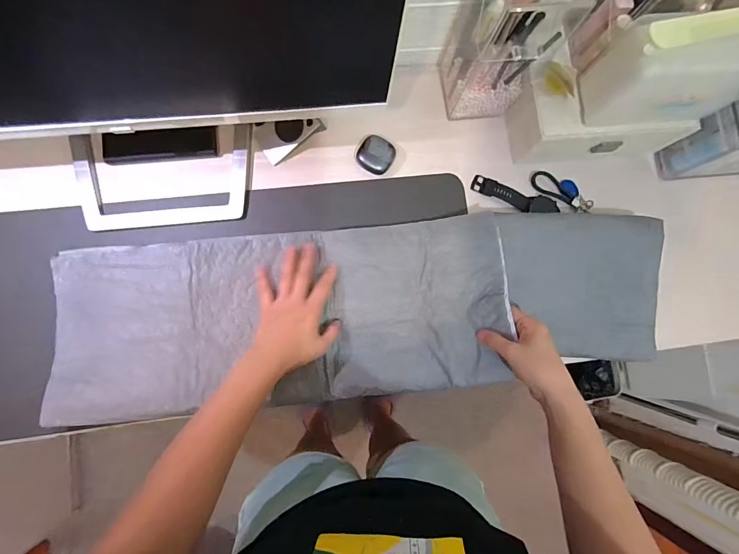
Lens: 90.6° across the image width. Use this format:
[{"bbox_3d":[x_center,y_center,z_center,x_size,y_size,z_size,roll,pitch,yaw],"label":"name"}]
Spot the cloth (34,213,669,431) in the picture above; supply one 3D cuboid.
[{"bbox_3d":[-0.006,0.042,0.490,0.775,0.044,0.229,-4,82,-2],"label":"cloth"}]

